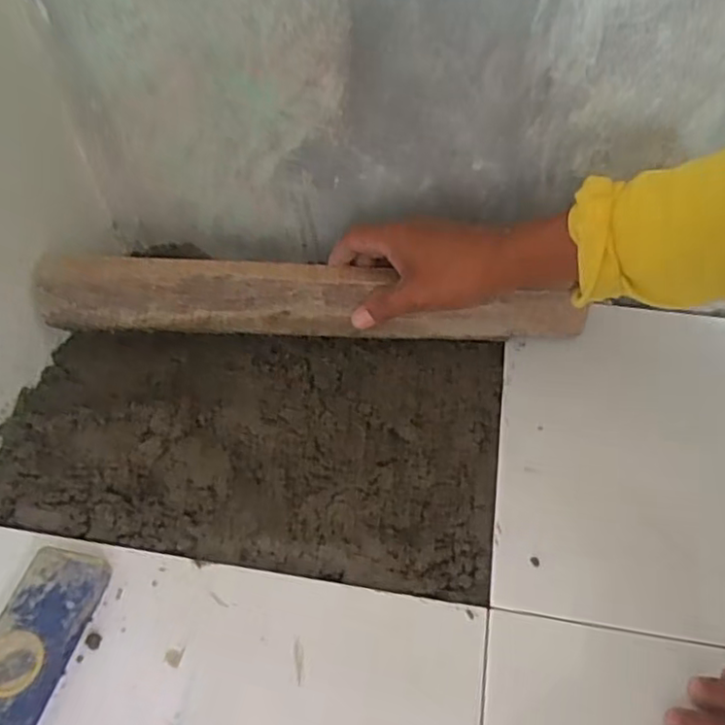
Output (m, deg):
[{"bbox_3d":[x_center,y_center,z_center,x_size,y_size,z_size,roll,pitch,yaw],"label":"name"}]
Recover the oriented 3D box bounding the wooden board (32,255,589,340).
[{"bbox_3d":[-0.042,-0.051,0.552,0.448,0.061,0.018,2,20,-2],"label":"wooden board"}]

